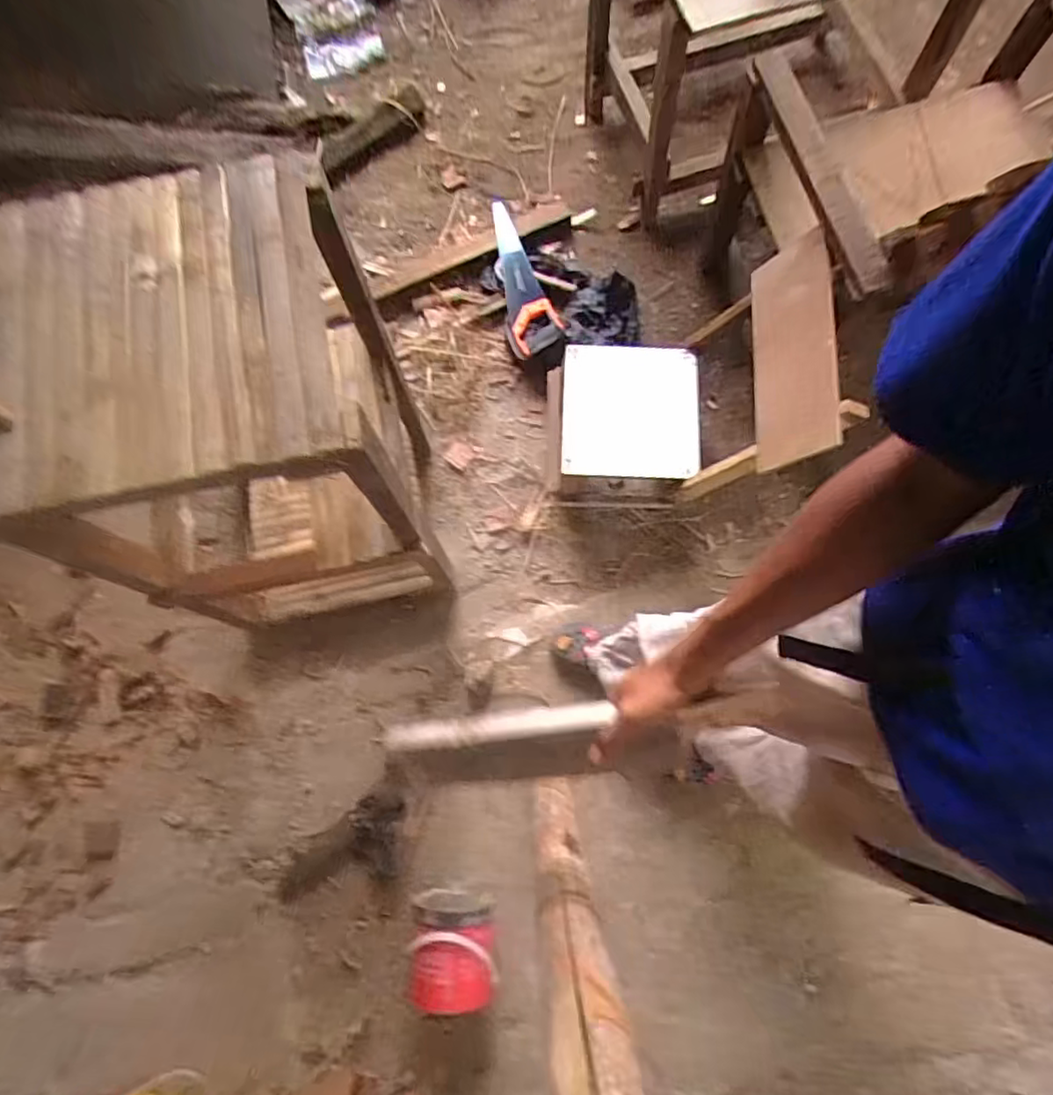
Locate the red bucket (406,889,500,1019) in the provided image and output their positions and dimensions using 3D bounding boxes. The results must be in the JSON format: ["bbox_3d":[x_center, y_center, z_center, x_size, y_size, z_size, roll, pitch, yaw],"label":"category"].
[{"bbox_3d":[-0.130,0.724,1.133,0.154,0.136,0.171,-4,74,3],"label":"red bucket"}]

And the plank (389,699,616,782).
[{"bbox_3d":[-0.031,0.198,0.620,0.234,0.040,0.065,-10,73,17],"label":"plank"}]

